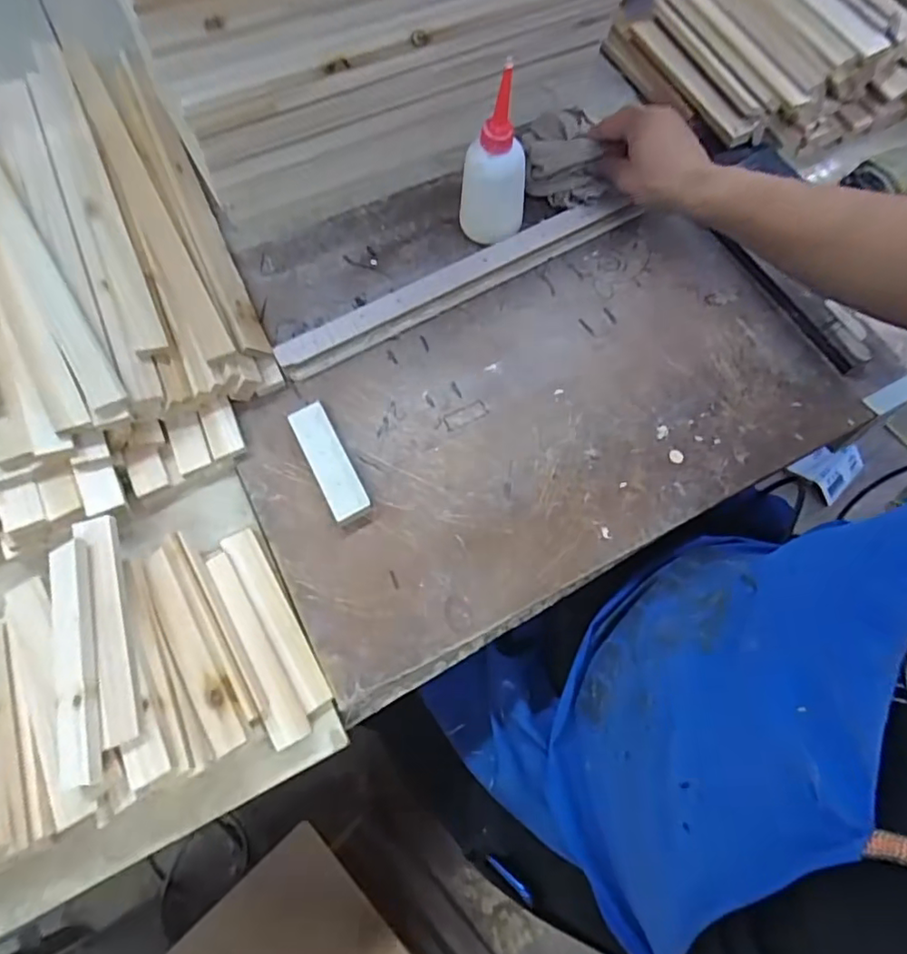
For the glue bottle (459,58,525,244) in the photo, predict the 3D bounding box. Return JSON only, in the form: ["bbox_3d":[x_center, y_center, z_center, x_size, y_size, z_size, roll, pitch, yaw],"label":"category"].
[{"bbox_3d":[0.040,-0.285,0.539,0.056,0.146,0.046,32,71,12],"label":"glue bottle"}]

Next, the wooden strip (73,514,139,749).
[{"bbox_3d":[-0.236,0.100,0.400,0.024,0.014,0.156,-18,69,-8],"label":"wooden strip"}]

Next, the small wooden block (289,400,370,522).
[{"bbox_3d":[-0.107,-0.012,0.501,0.032,0.021,0.109,-27,70,-10],"label":"small wooden block"}]

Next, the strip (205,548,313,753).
[{"bbox_3d":[-0.152,0.128,0.451,0.025,0.020,0.156,-25,70,-10],"label":"strip"}]

